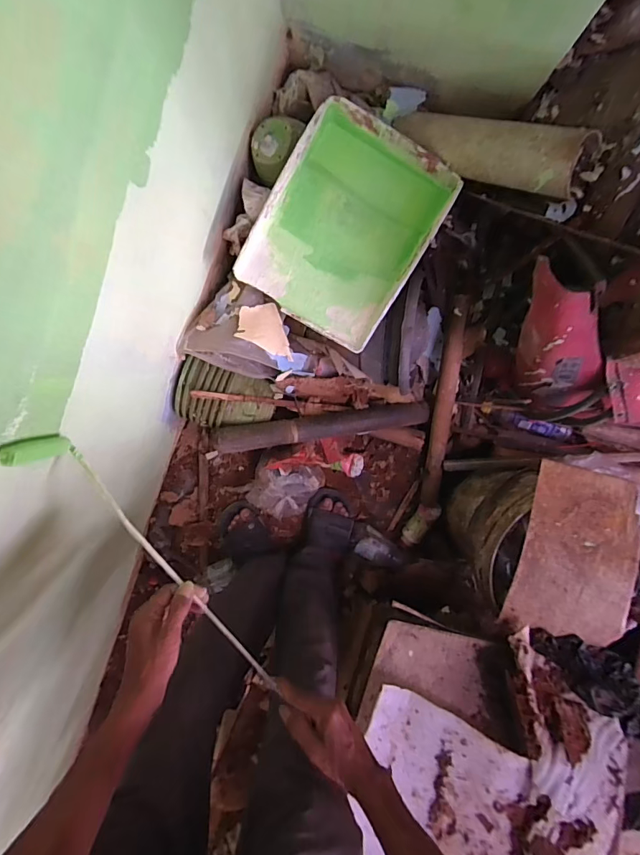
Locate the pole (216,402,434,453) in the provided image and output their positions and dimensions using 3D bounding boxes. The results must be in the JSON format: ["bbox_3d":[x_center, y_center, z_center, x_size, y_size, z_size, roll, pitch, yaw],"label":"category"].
[{"bbox_3d":[0.012,-0.001,0.952,0.479,0.055,0.056,-8,97,-11],"label":"pole"}]

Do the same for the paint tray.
[{"bbox_3d":[0.046,-0.354,0.787,0.280,0.061,0.355,31,97,-3],"label":"paint tray"}]

